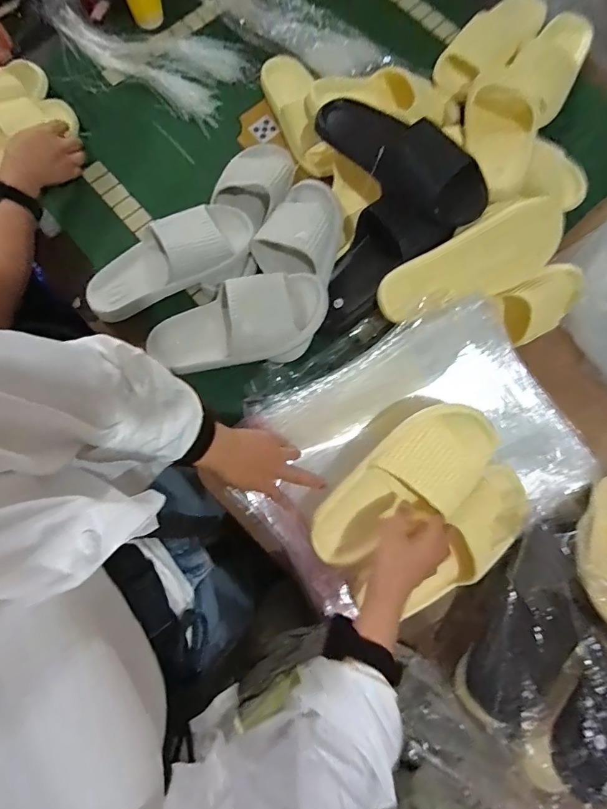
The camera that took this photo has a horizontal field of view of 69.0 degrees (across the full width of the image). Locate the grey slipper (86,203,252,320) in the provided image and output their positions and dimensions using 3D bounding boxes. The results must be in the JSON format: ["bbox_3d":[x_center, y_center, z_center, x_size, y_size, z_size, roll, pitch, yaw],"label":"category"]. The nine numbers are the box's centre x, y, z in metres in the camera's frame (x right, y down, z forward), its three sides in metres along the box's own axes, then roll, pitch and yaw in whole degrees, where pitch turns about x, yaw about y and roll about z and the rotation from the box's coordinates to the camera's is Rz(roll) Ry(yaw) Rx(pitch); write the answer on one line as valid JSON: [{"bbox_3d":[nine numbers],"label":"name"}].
[{"bbox_3d":[-0.208,-0.223,0.660,0.270,0.062,0.109,-26,80,-5],"label":"grey slipper"}]

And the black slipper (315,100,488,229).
[{"bbox_3d":[0.131,-0.347,0.604,0.107,0.074,0.270,-41,68,-7],"label":"black slipper"}]

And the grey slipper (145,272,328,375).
[{"bbox_3d":[-0.104,-0.109,0.630,0.267,0.072,0.109,-14,79,18],"label":"grey slipper"}]

